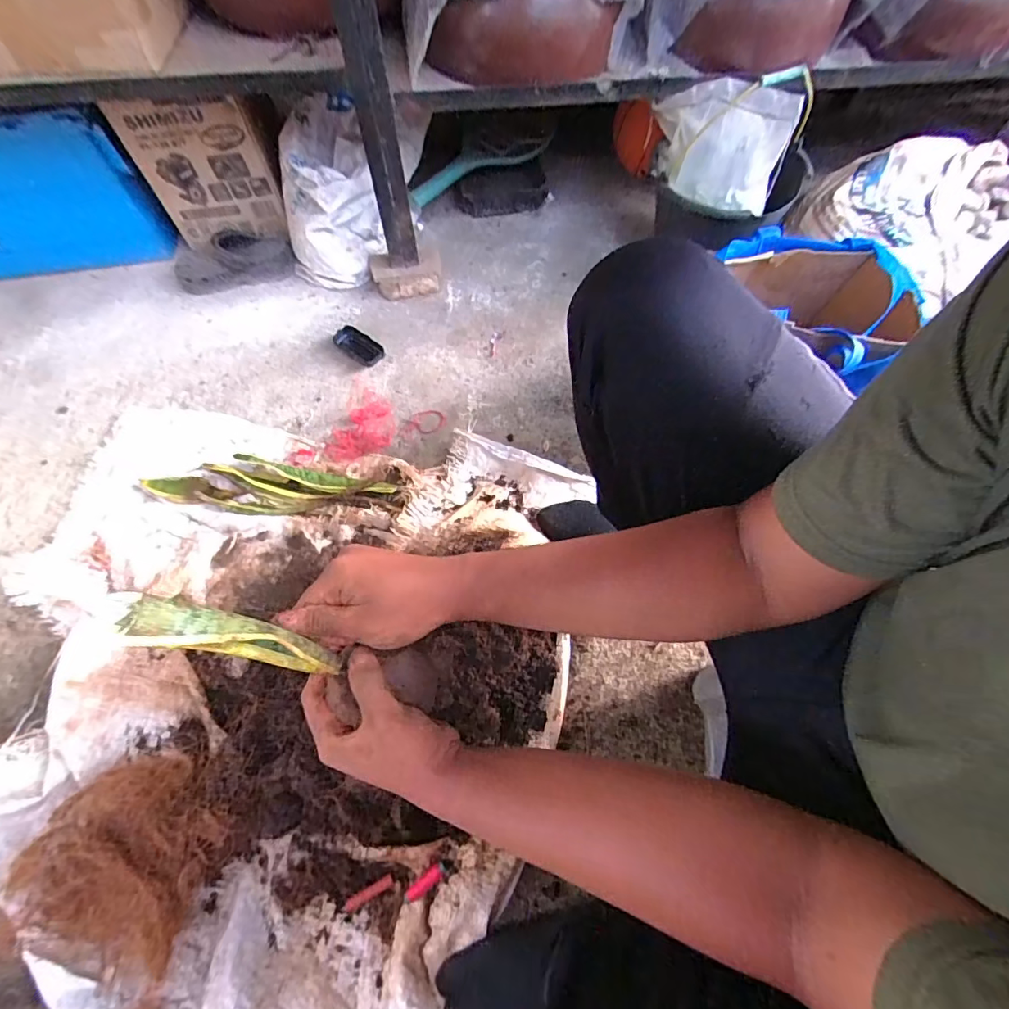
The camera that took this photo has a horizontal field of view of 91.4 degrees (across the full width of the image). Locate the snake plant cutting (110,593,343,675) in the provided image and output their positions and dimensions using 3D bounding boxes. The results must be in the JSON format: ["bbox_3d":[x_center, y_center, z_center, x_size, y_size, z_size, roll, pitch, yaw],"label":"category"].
[{"bbox_3d":[-0.153,0.084,0.300,0.018,0.140,0.025,-10,61,27],"label":"snake plant cutting"}]

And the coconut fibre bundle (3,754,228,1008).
[{"bbox_3d":[-0.441,0.422,0.568,0.199,0.095,0.233,18,66,9],"label":"coconut fibre bundle"}]

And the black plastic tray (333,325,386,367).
[{"bbox_3d":[-0.287,-0.315,0.968,0.109,0.018,0.057,34,69,16],"label":"black plastic tray"}]

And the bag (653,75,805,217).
[{"bbox_3d":[0.345,-0.596,0.810,0.216,0.161,0.057,39,71,18],"label":"bag"}]

